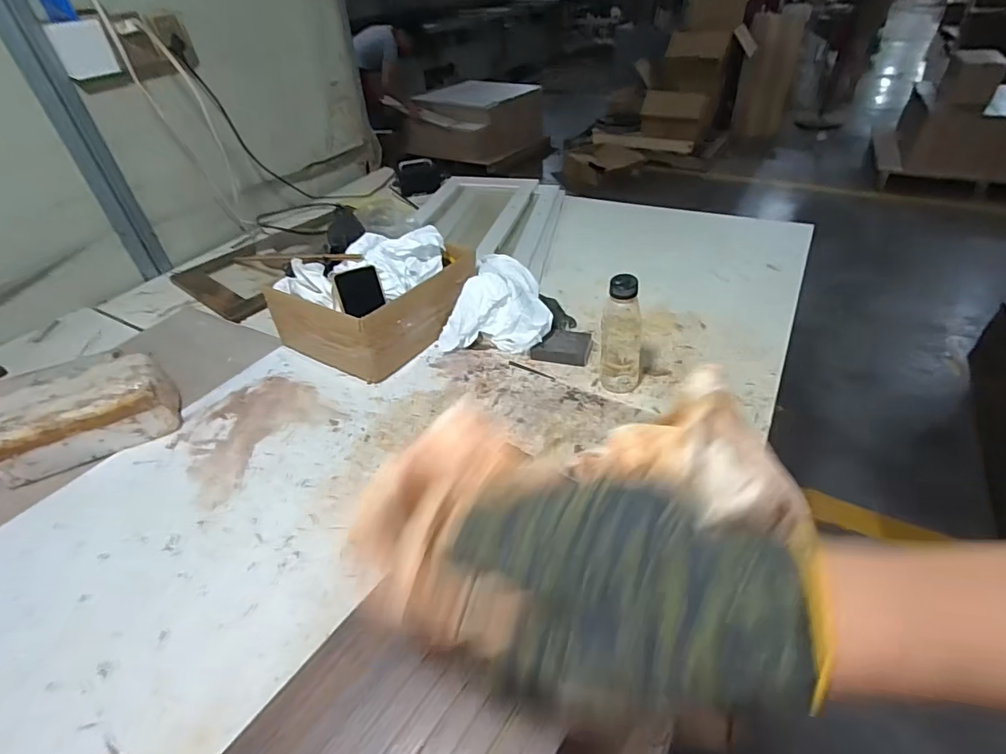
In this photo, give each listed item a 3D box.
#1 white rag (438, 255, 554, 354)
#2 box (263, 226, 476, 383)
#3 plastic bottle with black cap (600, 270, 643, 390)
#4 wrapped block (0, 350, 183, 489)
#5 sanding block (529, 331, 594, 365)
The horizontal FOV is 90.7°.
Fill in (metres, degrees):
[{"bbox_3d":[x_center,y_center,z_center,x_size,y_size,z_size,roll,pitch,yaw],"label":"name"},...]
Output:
[{"bbox_3d":[-0.005,-0.153,0.952,0.200,0.096,0.237,3,41,8],"label":"white rag"},{"bbox_3d":[-0.239,-0.167,0.941,0.268,0.166,0.320,22,47,27],"label":"box"},{"bbox_3d":[0.183,-0.058,0.767,0.060,0.214,0.058,4,41,9],"label":"plastic bottle with black cap"},{"bbox_3d":[-0.640,0.053,0.753,0.237,0.124,0.110,-25,45,-22],"label":"wrapped block"},{"bbox_3d":[0.108,-0.058,0.895,0.098,0.024,0.080,11,43,16],"label":"sanding block"}]

